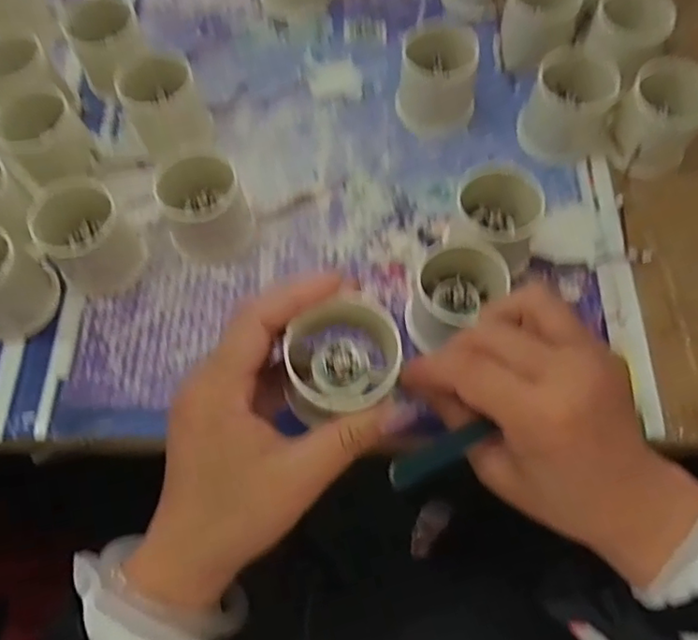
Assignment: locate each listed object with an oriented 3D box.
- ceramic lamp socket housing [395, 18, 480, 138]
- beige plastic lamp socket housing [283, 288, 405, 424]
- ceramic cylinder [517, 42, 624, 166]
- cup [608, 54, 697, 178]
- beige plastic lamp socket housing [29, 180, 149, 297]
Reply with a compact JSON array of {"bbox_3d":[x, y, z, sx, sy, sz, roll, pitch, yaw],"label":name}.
[{"bbox_3d":[0.062,-0.166,0.410,0.053,0.057,0.044,9,68,5],"label":"ceramic lamp socket housing"},{"bbox_3d":[-0.004,0.022,0.273,0.054,0.045,0.047,-19,68,-6],"label":"beige plastic lamp socket housing"},{"bbox_3d":[0.151,-0.144,0.401,0.059,0.050,0.057,-1,68,2],"label":"ceramic cylinder"},{"bbox_3d":[0.203,-0.133,0.390,0.053,0.060,0.050,-1,68,2],"label":"cup"},{"bbox_3d":[-0.160,-0.050,0.366,0.054,0.061,0.043,-38,72,-13],"label":"beige plastic lamp socket housing"}]

